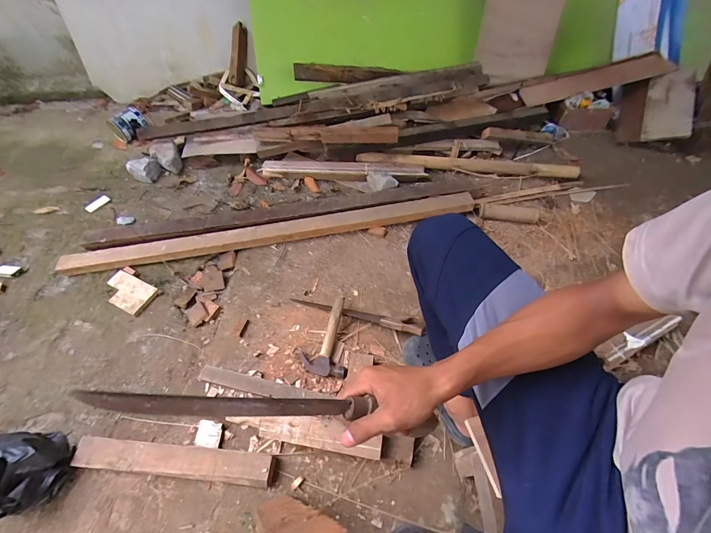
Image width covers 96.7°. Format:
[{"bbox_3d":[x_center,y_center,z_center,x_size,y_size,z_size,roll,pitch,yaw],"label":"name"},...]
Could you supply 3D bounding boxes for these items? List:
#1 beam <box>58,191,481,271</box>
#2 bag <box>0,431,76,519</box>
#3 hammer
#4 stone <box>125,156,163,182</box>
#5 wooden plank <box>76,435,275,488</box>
[{"bbox_3d":[-0.256,-0.123,1.090,1.406,0.088,0.095,-8,56,-6],"label":"beam"},{"bbox_3d":[-0.718,0.435,0.673,0.156,0.128,0.162,-34,62,-21],"label":"bag"},{"bbox_3d":[-0.069,0.183,0.850,0.126,0.034,0.208,10,72,7],"label":"hammer"},{"bbox_3d":[-0.821,-0.379,1.237,0.106,0.082,0.076,-38,63,-23],"label":"stone"},{"bbox_3d":[-0.398,0.434,0.708,0.437,0.049,0.060,4,55,3],"label":"wooden plank"}]

